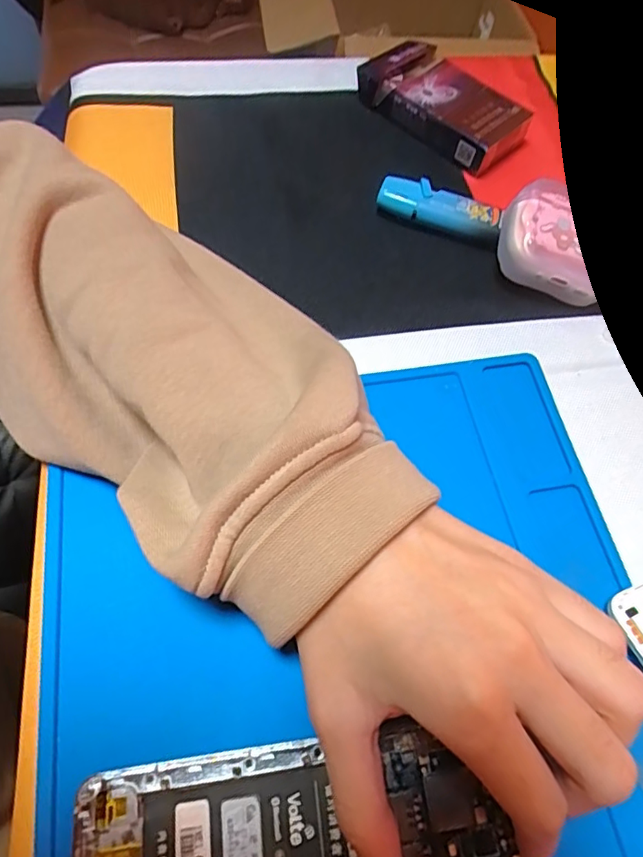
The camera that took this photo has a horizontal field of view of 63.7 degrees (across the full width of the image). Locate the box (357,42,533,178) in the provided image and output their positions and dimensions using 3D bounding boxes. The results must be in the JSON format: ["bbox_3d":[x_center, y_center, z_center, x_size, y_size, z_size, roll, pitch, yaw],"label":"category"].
[{"bbox_3d":[0.073,-0.204,0.324,0.058,0.025,0.102,-41,73,-20],"label":"box"}]

